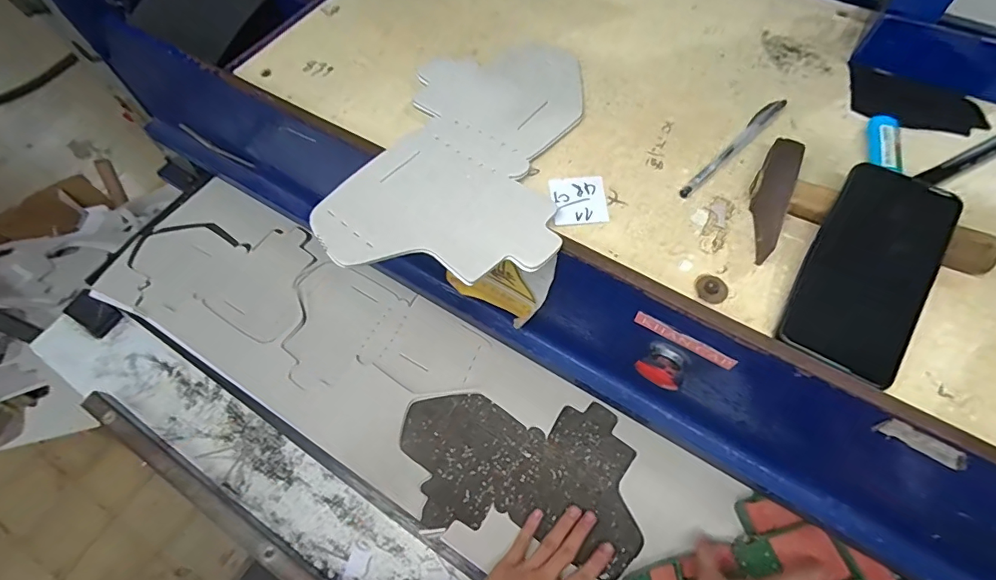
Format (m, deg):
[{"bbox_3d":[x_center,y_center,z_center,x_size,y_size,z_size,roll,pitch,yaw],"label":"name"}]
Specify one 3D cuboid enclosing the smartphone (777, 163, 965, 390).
[{"bbox_3d":[0.265,-0.016,0.339,0.075,0.010,0.157,29,78,15],"label":"smartphone"}]

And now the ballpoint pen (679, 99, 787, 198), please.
[{"bbox_3d":[0.210,-0.128,0.421,0.013,0.015,0.148,40,70,22],"label":"ballpoint pen"}]

